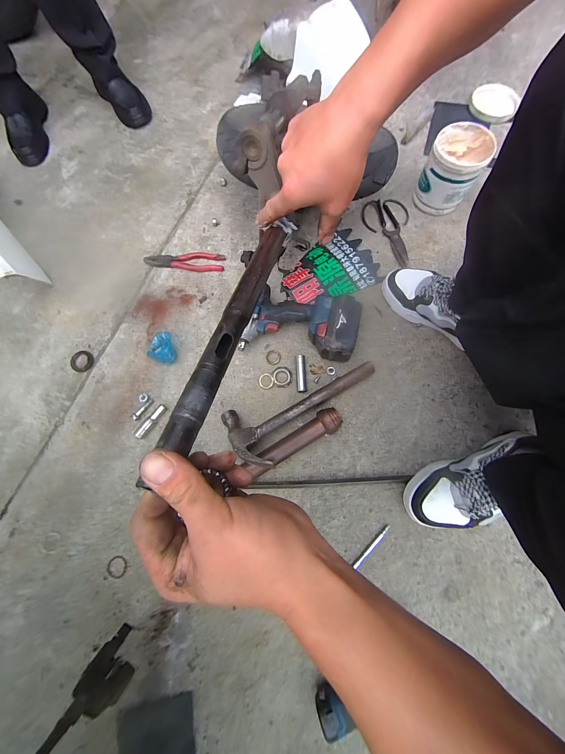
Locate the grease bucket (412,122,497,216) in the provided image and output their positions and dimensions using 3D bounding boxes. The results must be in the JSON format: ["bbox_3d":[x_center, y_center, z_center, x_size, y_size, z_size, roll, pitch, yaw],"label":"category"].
[{"bbox_3d":[0.380,-0.468,0.607,0.107,0.130,0.111,0,76,1],"label":"grease bucket"}]

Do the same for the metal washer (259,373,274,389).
[{"bbox_3d":[-0.035,0.008,0.570,0.033,0.004,0.034,-3,76,12],"label":"metal washer"}]

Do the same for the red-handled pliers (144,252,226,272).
[{"bbox_3d":[-0.240,-0.281,0.651,0.193,0.015,0.046,1,76,2],"label":"red-handled pliers"}]

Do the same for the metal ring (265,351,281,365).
[{"bbox_3d":[-0.019,-0.042,0.580,0.031,0.007,0.034,0,76,1],"label":"metal ring"}]

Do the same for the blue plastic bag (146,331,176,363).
[{"bbox_3d":[-0.258,-0.065,0.581,0.069,0.047,0.063,20,78,6],"label":"blue plastic bag"}]

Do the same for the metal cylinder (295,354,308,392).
[{"bbox_3d":[0.040,-0.006,0.565,0.022,0.018,0.079,-3,76,1],"label":"metal cylinder"}]

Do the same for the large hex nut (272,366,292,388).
[{"bbox_3d":[0.000,-0.001,0.570,0.042,0.007,0.046,-4,76,1],"label":"large hex nut"}]

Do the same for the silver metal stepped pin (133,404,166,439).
[{"bbox_3d":[-0.274,0.093,0.551,0.021,0.021,0.081,38,80,10],"label":"silver metal stepped pin"}]

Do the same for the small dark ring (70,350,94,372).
[{"bbox_3d":[-0.454,-0.036,0.601,0.047,0.009,0.048,0,76,1],"label":"small dark ring"}]

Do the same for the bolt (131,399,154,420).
[{"bbox_3d":[-0.299,0.069,0.566,0.015,0.012,0.054,33,79,9],"label":"bolt"}]

